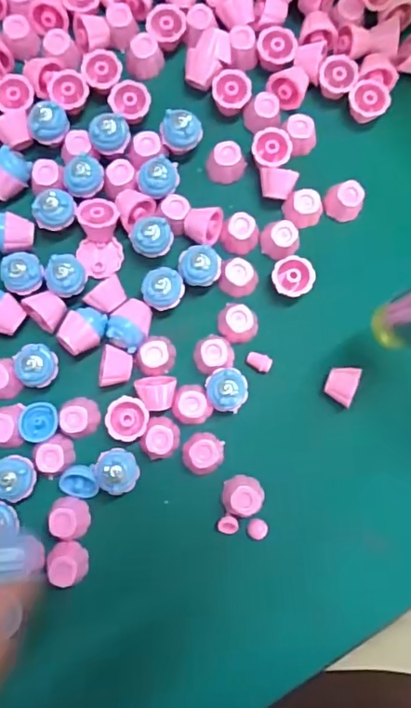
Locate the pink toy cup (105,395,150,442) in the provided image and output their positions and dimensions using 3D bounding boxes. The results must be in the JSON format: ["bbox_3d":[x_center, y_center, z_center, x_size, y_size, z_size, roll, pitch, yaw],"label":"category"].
[{"bbox_3d":[-0.038,0.032,0.269,0.020,0.012,0.021,0,84,-2],"label":"pink toy cup"}]

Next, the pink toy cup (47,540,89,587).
[{"bbox_3d":[-0.066,0.099,0.261,0.016,0.013,0.019,-38,87,-5],"label":"pink toy cup"}]

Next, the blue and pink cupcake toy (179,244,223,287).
[{"bbox_3d":[-0.002,-0.044,0.274,0.020,0.018,0.019,0,84,-2],"label":"blue and pink cupcake toy"}]

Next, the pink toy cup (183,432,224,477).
[{"bbox_3d":[-0.001,0.048,0.269,0.019,0.016,0.019,0,84,-2],"label":"pink toy cup"}]

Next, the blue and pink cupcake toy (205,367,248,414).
[{"bbox_3d":[0.011,0.018,0.269,0.020,0.022,0.021,-4,84,-2],"label":"blue and pink cupcake toy"}]

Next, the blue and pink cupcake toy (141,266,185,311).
[{"bbox_3d":[-0.021,-0.032,0.273,0.020,0.021,0.019,0,84,-2],"label":"blue and pink cupcake toy"}]

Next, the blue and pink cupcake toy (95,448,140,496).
[{"bbox_3d":[-0.041,0.055,0.261,0.018,0.025,0.021,-10,85,-3],"label":"blue and pink cupcake toy"}]

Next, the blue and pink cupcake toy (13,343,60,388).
[{"bbox_3d":[-0.081,0.006,0.266,0.019,0.024,0.019,0,84,-2],"label":"blue and pink cupcake toy"}]

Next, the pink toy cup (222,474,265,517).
[{"bbox_3d":[0.019,0.069,0.268,0.020,0.014,0.018,-8,85,-3],"label":"pink toy cup"}]

